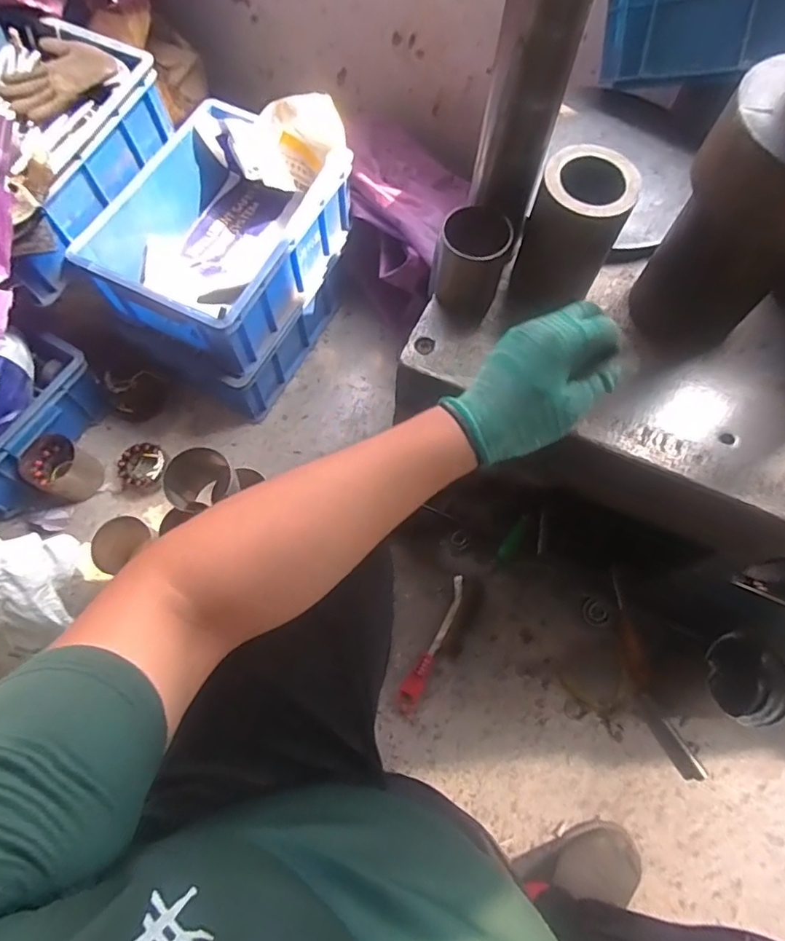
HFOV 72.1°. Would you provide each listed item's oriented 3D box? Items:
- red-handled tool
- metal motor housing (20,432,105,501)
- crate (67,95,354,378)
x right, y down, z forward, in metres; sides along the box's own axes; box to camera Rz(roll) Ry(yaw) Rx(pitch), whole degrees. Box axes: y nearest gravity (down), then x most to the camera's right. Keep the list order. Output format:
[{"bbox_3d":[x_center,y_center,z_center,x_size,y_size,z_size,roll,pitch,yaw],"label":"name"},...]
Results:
[{"bbox_3d":[0.065,0.284,0.889,0.033,0.022,0.233,23,70,7],"label":"red-handled tool"},{"bbox_3d":[-0.591,-0.002,0.969,0.093,0.080,0.096,1,69,-1],"label":"metal motor housing"},{"bbox_3d":[-0.293,-0.404,0.939,0.303,0.148,0.394,27,71,9],"label":"crate"}]

